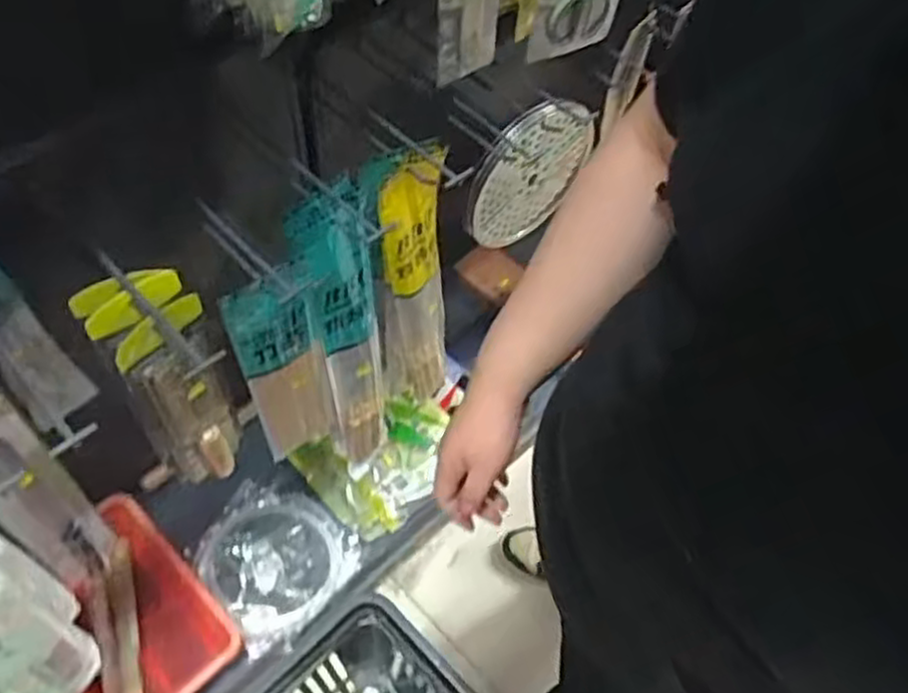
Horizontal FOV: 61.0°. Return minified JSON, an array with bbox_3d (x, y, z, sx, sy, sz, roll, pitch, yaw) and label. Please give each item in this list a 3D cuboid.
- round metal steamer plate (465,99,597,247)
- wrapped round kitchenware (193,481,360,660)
[{"bbox_3d":[0.102,-0.218,0.999,0.200,0.206,0.019,-32,64,-23],"label":"round metal steamer plate"},{"bbox_3d":[-0.303,0.347,1.260,0.236,0.019,0.217,36,61,19],"label":"wrapped round kitchenware"}]

